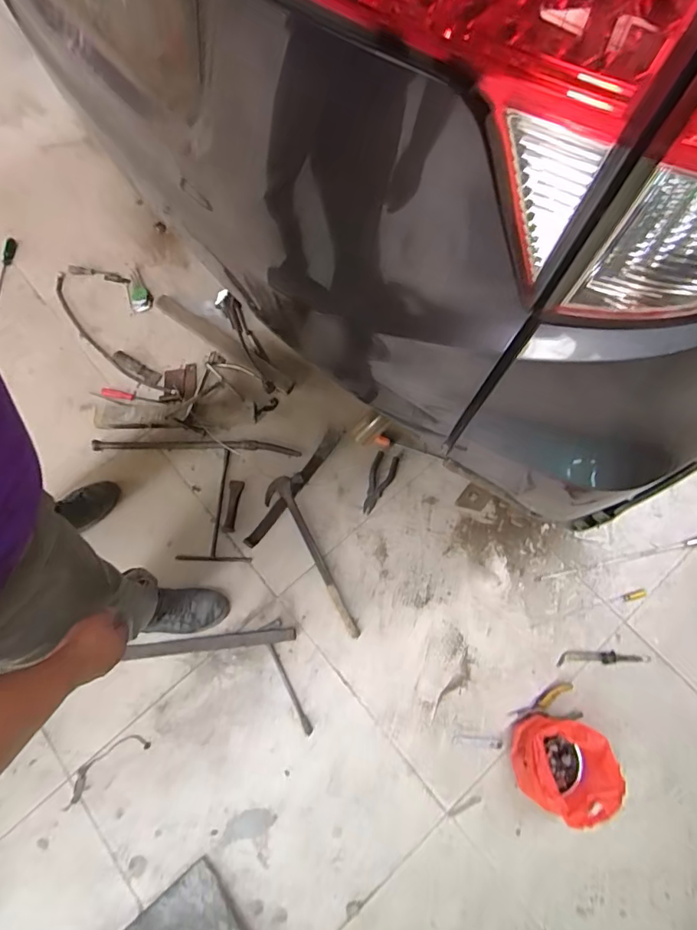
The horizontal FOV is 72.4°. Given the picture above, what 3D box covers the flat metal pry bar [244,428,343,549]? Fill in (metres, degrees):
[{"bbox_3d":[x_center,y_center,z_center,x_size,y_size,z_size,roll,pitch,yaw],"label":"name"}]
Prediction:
[{"bbox_3d":[-0.141,0.055,1.269,0.042,0.023,0.392,33,75,13],"label":"flat metal pry bar"}]

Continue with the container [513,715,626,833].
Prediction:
[{"bbox_3d":[0.451,0.616,0.971,0.195,0.133,0.163,7,71,4],"label":"container"}]

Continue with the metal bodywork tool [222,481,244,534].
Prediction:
[{"bbox_3d":[-0.308,0.110,1.265,0.037,0.011,0.138,7,71,5],"label":"metal bodywork tool"}]

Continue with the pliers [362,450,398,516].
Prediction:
[{"bbox_3d":[0.082,0.050,1.260,0.066,0.020,0.166,16,72,8],"label":"pliers"}]

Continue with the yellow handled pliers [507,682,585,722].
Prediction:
[{"bbox_3d":[0.439,0.538,1.067,0.151,0.028,0.070,-8,70,-1],"label":"yellow handled pliers"}]

